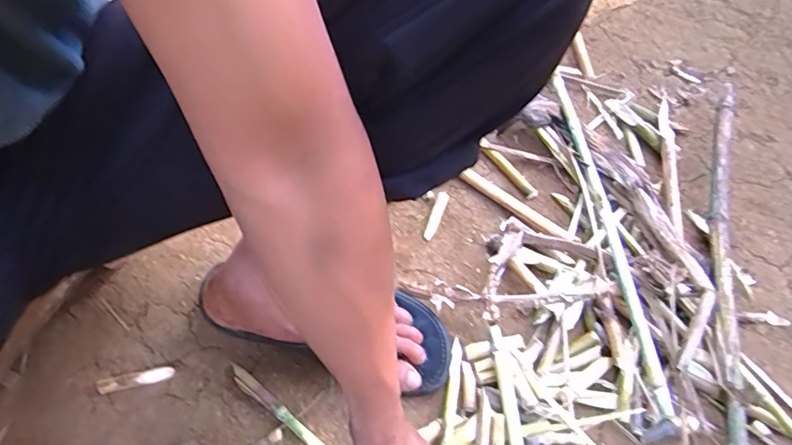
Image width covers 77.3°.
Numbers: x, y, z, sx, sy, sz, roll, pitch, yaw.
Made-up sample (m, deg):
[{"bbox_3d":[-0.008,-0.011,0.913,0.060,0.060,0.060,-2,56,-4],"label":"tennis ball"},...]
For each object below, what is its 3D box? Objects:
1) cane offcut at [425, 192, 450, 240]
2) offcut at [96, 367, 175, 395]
[{"bbox_3d":[0.052,-0.009,0.643,0.015,0.009,0.069,19,64,7],"label":"cane offcut"},{"bbox_3d":[-0.275,0.167,0.524,0.074,0.015,0.015,-11,64,-9],"label":"offcut"}]

